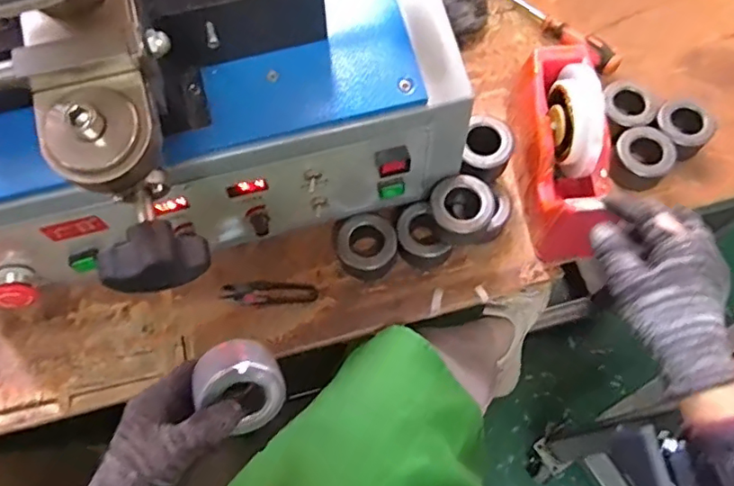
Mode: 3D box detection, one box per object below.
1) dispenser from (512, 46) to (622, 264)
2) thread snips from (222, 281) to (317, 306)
[{"bbox_3d":[0.198,-0.092,0.565,0.066,0.111,0.199,-6,68,-1],"label":"dispenser"},{"bbox_3d":[-0.100,0.051,0.574,0.096,0.007,0.024,-4,68,-1],"label":"thread snips"}]

